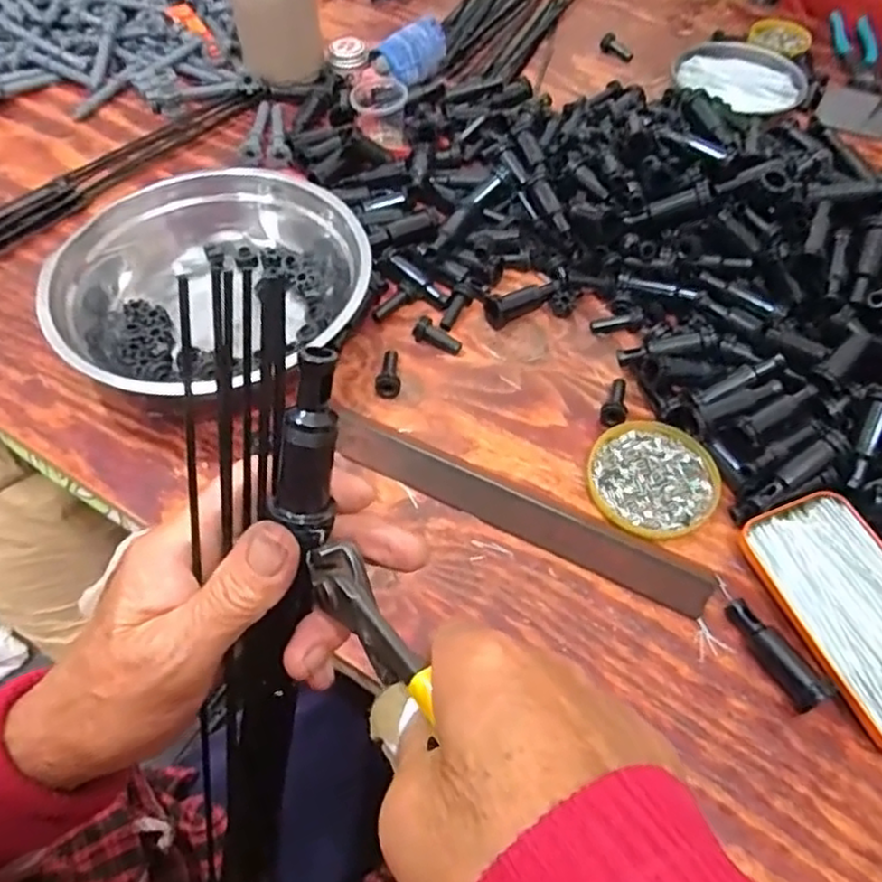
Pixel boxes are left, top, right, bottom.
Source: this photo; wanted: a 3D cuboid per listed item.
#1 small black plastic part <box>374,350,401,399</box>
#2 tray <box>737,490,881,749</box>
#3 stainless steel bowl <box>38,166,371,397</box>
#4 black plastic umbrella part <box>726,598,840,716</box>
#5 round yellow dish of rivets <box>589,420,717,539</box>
[{"bbox_3d":[-0.039,-0.051,0.505,0.018,0.016,0.040,-3,56,-4],"label":"small black plastic part"},{"bbox_3d":[0.246,0.100,0.406,0.078,0.019,0.144,-16,58,-13],"label":"tray"},{"bbox_3d":[-0.175,-0.117,0.514,0.221,0.057,0.190,-37,65,-24],"label":"stainless steel bowl"},{"bbox_3d":[0.189,0.117,0.390,0.016,0.020,0.065,-23,60,-17],"label":"black plastic umbrella part"},{"bbox_3d":[0.140,0.023,0.460,0.082,0.012,0.083,1,56,-2],"label":"round yellow dish of rivets"}]

